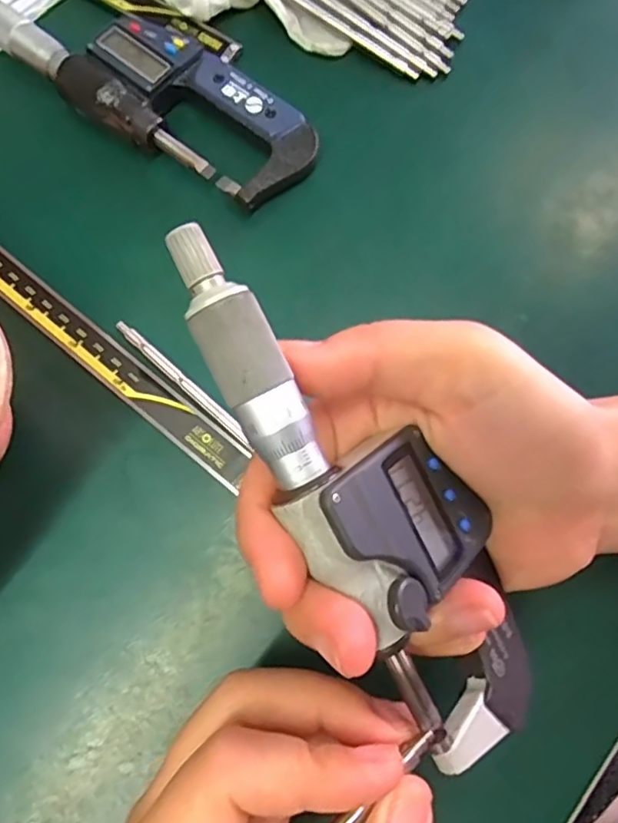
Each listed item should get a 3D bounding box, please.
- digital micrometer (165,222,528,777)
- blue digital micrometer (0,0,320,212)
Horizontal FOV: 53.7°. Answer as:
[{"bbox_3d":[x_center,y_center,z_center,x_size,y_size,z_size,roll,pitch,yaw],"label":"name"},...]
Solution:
[{"bbox_3d":[0.015,0.023,0.157,0.046,0.031,0.156,-38,101,-10],"label":"digital micrometer"},{"bbox_3d":[-0.075,-0.151,0.279,0.168,0.021,0.059,38,78,7],"label":"blue digital micrometer"}]

